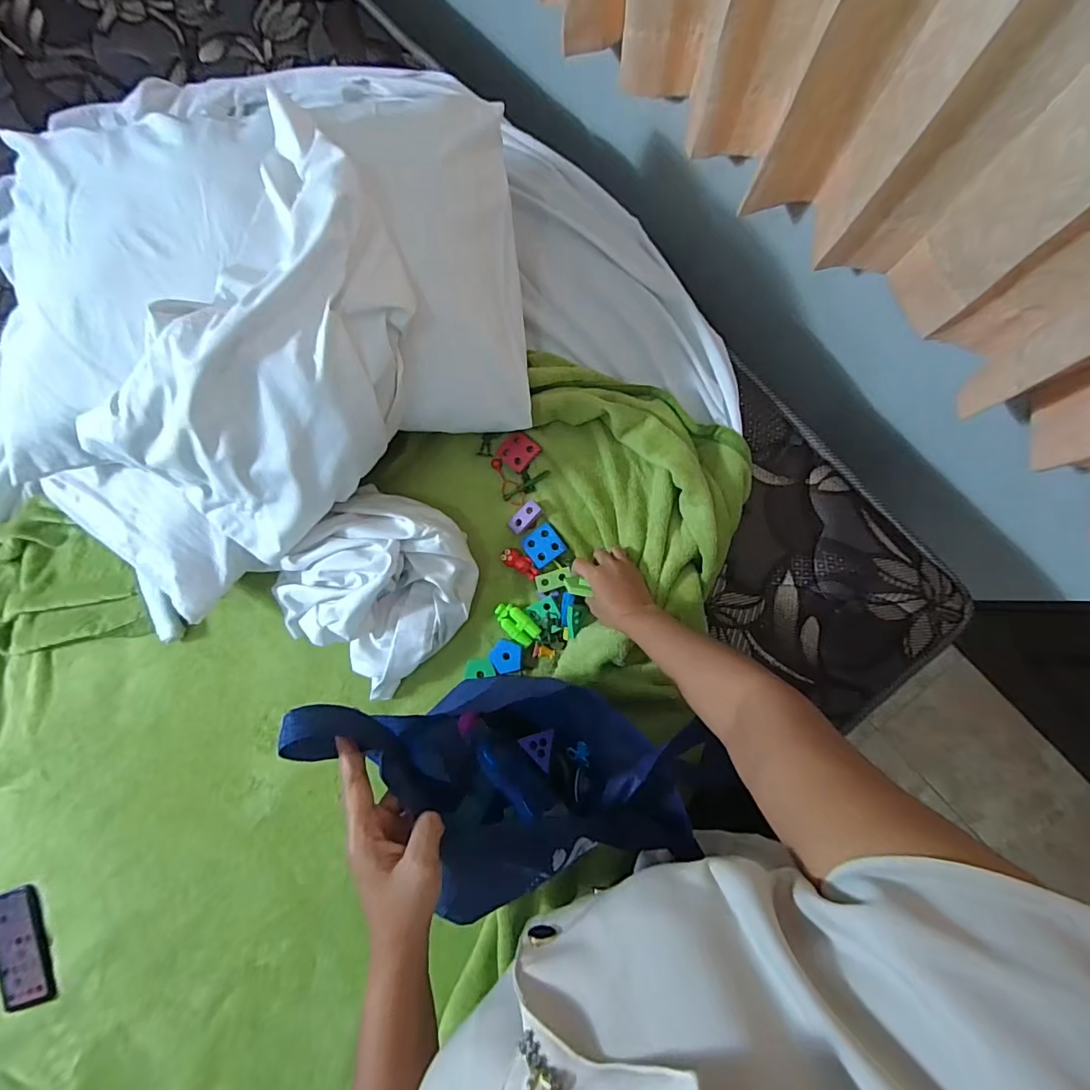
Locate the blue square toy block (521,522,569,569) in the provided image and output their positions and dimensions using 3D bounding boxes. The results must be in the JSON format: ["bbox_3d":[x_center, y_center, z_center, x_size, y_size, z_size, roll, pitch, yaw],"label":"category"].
[{"bbox_3d":[-0.001,0.000,0.738,0.055,0.004,0.051,-35,82,1],"label":"blue square toy block"}]

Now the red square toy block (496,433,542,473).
[{"bbox_3d":[-0.039,-0.140,0.761,0.053,0.010,0.051,43,89,8],"label":"red square toy block"}]

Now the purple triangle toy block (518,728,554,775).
[{"bbox_3d":[-0.004,0.265,0.649,0.045,0.009,0.046,-22,82,3],"label":"purple triangle toy block"}]

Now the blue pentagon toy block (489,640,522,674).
[{"bbox_3d":[-0.056,0.162,0.733,0.046,0.013,0.045,-4,83,5],"label":"blue pentagon toy block"}]

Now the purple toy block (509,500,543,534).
[{"bbox_3d":[-0.029,-0.040,0.745,0.052,0.012,0.026,-40,81,0],"label":"purple toy block"}]

